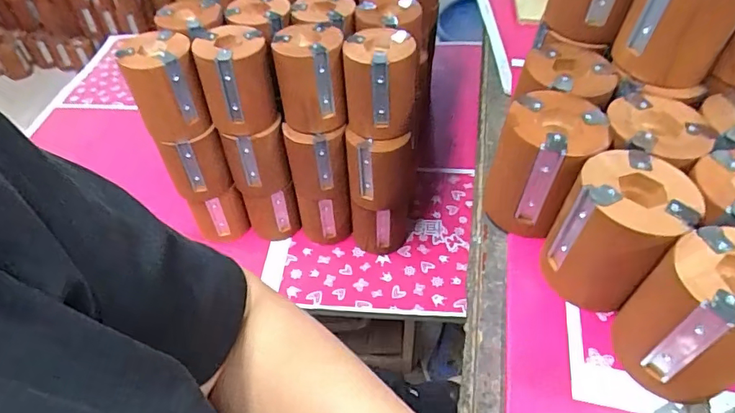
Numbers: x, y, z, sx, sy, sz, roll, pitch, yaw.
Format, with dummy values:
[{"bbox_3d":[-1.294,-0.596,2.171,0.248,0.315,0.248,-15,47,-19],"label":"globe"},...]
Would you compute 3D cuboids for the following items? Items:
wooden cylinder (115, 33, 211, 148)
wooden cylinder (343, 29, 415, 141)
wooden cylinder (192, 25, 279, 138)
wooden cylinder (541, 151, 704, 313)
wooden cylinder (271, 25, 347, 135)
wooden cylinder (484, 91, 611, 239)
[{"bbox_3d":[-0.233,-0.139,0.566,0.075,0.097,0.084,-15,50,-12],"label":"wooden cylinder"},{"bbox_3d":[0.013,-0.144,0.573,0.081,0.102,0.083,-3,48,-2],"label":"wooden cylinder"},{"bbox_3d":[-0.152,-0.146,0.571,0.078,0.100,0.082,-12,49,-10],"label":"wooden cylinder"},{"bbox_3d":[0.188,0.021,0.374,0.079,0.101,0.075,0,48,0],"label":"wooden cylinder"},{"bbox_3d":[-0.066,-0.142,0.573,0.077,0.109,0.092,-8,49,-7],"label":"wooden cylinder"},{"bbox_3d":[0.152,-0.038,0.421,0.074,0.099,0.085,23,52,20],"label":"wooden cylinder"}]

